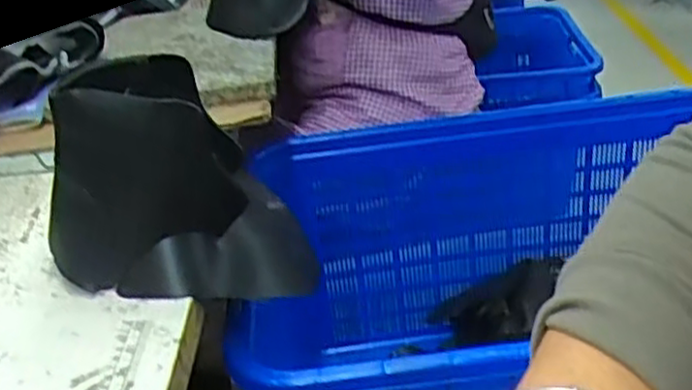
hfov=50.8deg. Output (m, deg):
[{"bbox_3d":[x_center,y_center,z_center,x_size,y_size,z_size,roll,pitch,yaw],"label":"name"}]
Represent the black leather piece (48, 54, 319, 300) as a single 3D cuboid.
[{"bbox_3d":[-0.154,-0.005,0.669,0.221,0.219,0.164,-9,31,-3],"label":"black leather piece"}]

